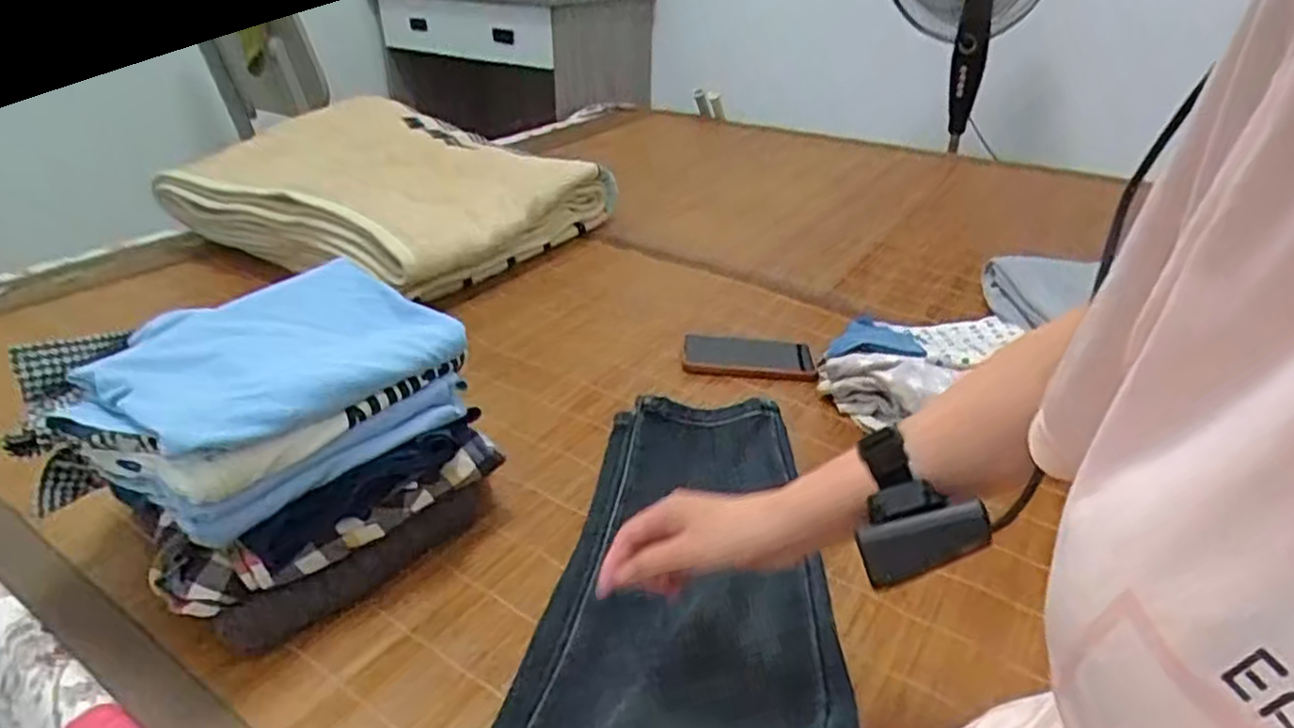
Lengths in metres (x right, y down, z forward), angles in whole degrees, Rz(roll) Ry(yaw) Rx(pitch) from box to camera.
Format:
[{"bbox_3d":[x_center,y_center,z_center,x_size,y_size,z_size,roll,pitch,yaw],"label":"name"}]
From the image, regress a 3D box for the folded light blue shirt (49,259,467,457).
[{"bbox_3d":[-0.301,-0.014,0.586,0.204,0.035,0.238,21,36,30],"label":"folded light blue shirt"}]

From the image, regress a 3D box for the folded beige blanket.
[{"bbox_3d":[-0.378,-0.286,1.205,0.492,0.178,0.487,16,33,24],"label":"folded beige blanket"}]

